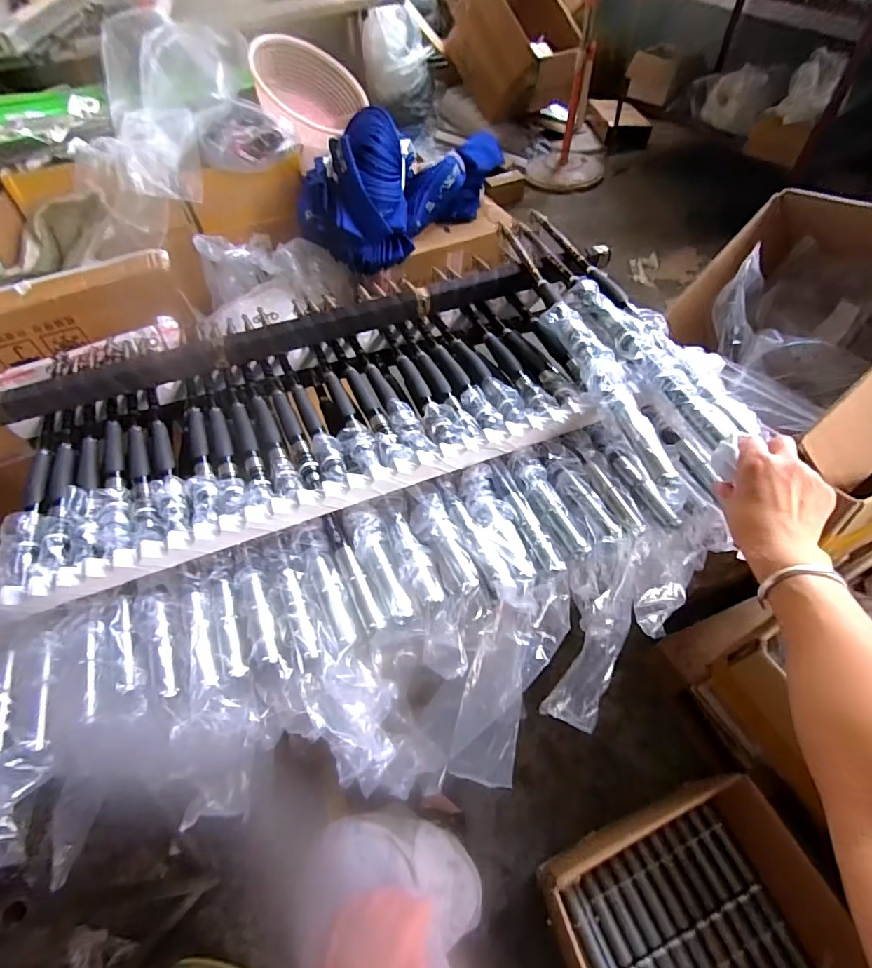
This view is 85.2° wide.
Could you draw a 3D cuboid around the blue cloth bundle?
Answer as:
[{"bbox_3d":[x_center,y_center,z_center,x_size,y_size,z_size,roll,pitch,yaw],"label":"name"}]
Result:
[{"bbox_3d":[-0.121,-0.960,1.474,0.368,0.276,0.586,34,62,23],"label":"blue cloth bundle"}]

